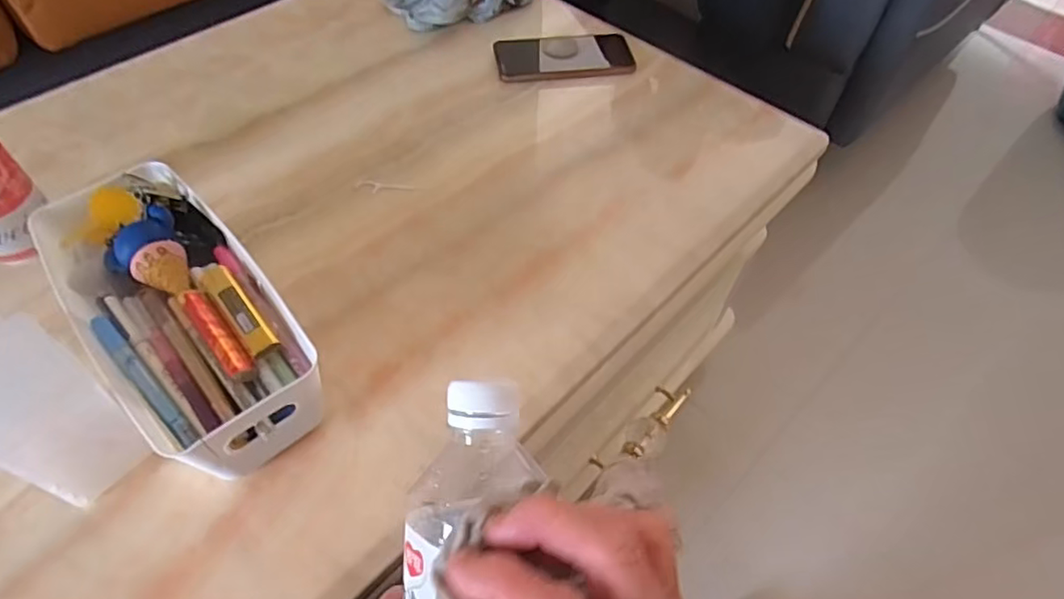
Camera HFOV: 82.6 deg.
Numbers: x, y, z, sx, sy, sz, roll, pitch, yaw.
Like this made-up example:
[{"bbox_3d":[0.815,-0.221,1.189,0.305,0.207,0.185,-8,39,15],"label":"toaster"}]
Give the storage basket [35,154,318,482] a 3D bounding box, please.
[{"bbox_3d":[-0.253,0.014,0.442,0.109,0.089,0.261,-36,62,-24],"label":"storage basket"}]

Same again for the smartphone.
[{"bbox_3d":[0.039,-0.295,0.730,0.163,0.004,0.083,-8,54,-7],"label":"smartphone"}]

